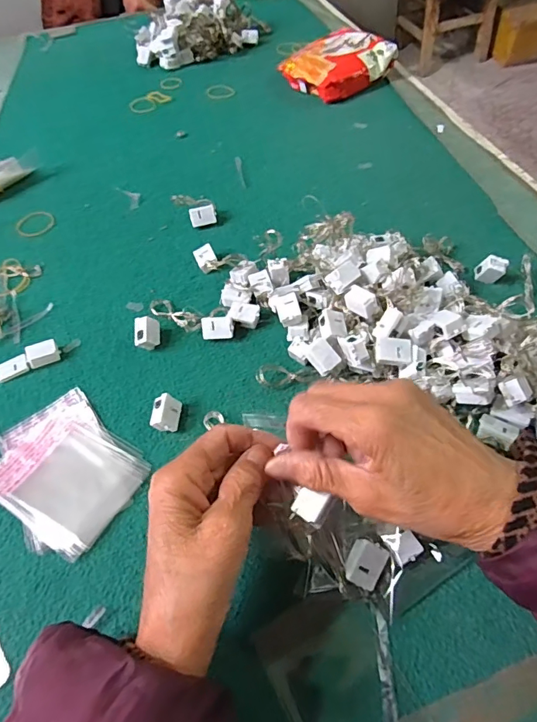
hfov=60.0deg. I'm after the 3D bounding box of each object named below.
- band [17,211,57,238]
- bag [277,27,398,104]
[{"bbox_3d":[-0.271,-0.160,0.540,0.043,0.004,0.046,-24,56,-13],"label":"band"},{"bbox_3d":[0.100,-0.439,0.687,0.140,0.042,0.127,-33,59,-18],"label":"bag"}]

